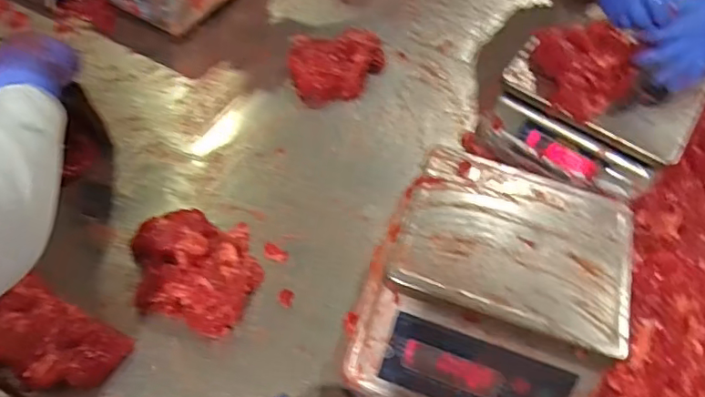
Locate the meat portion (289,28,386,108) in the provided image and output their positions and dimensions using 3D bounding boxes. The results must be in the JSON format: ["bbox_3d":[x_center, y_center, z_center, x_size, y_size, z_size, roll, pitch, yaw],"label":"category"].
[{"bbox_3d":[-0.027,-0.204,0.827,0.139,0.057,0.133,8,56,2],"label":"meat portion"}]

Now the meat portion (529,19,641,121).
[{"bbox_3d":[0.295,-0.167,0.696,0.120,0.063,0.136,-3,56,-5],"label":"meat portion"}]

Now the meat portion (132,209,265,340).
[{"bbox_3d":[-0.176,0.071,0.616,0.142,0.056,0.134,2,56,-2],"label":"meat portion"}]

